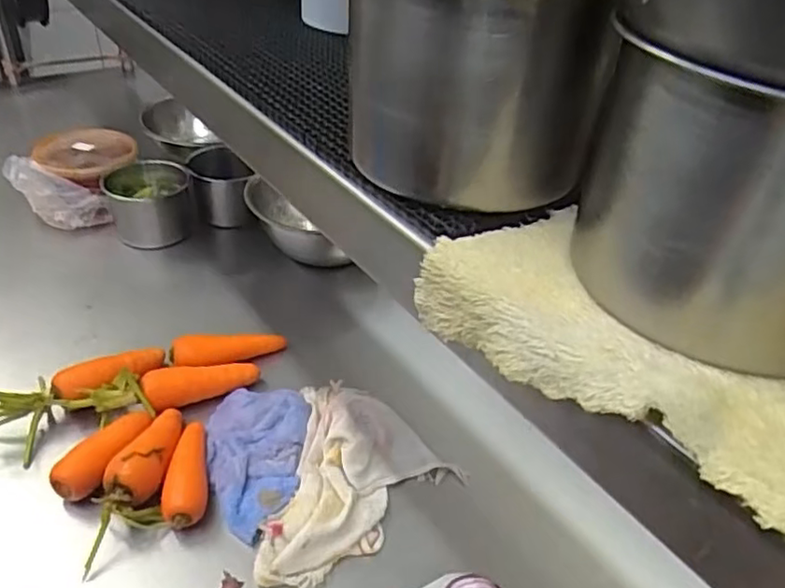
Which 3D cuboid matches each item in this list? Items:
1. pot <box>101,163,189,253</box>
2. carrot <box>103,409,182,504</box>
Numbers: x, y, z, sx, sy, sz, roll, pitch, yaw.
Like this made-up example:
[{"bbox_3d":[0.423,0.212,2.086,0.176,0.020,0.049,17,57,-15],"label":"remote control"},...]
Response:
[{"bbox_3d":[-0.358,-0.128,0.936,0.116,0.098,0.122,3,38,-2],"label":"pot"},{"bbox_3d":[-0.231,0.147,0.609,0.040,0.030,0.114,12,38,10],"label":"carrot"}]

